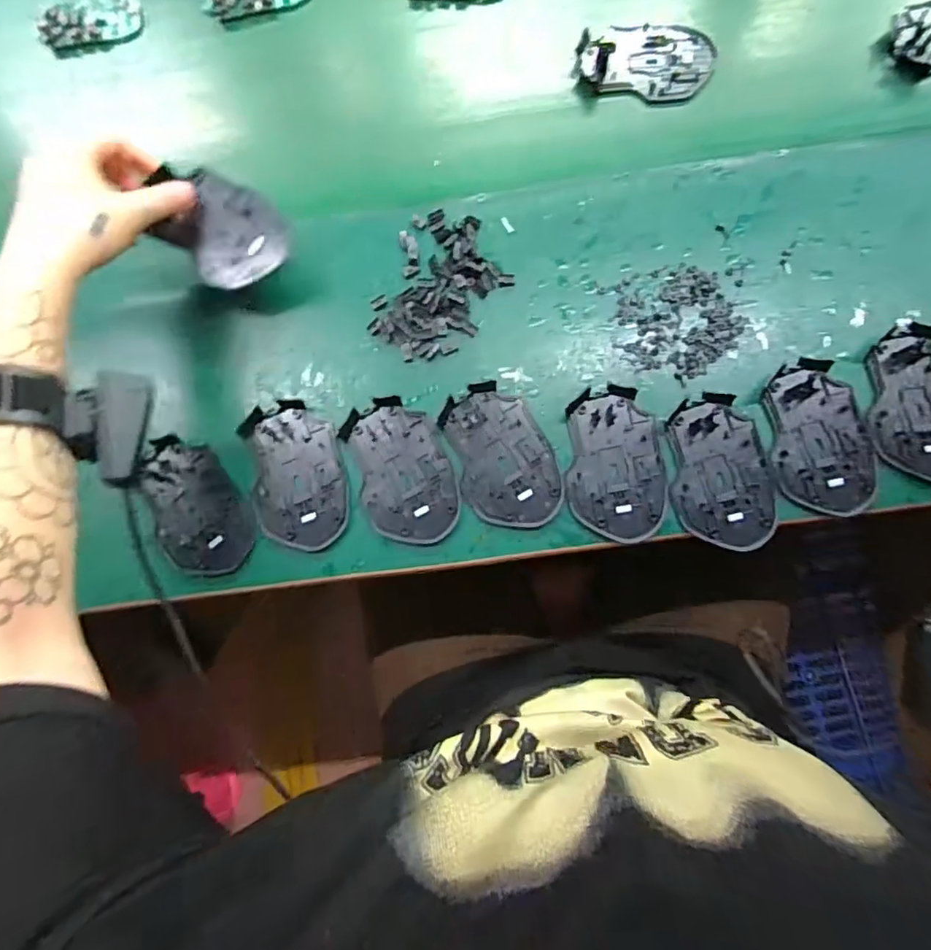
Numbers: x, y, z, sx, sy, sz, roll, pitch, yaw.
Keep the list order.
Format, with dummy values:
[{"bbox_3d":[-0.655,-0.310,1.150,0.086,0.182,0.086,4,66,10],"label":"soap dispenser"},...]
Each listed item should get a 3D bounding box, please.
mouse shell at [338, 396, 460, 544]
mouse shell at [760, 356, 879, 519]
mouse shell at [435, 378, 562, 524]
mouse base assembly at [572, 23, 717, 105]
[{"bbox_3d":[-0.049,-0.003,0.436,0.071,0.012,0.112,-26,82,-1],"label":"mouse shell"},{"bbox_3d":[0.267,-0.029,0.422,0.071,0.011,0.113,-5,82,2],"label":"mouse shell"},{"bbox_3d":[0.029,-0.014,0.434,0.072,0.010,0.112,-20,82,0],"label":"mouse shell"},{"bbox_3d":[0.156,-0.361,0.493,0.114,0.015,0.068,15,83,5],"label":"mouse base assembly"}]

